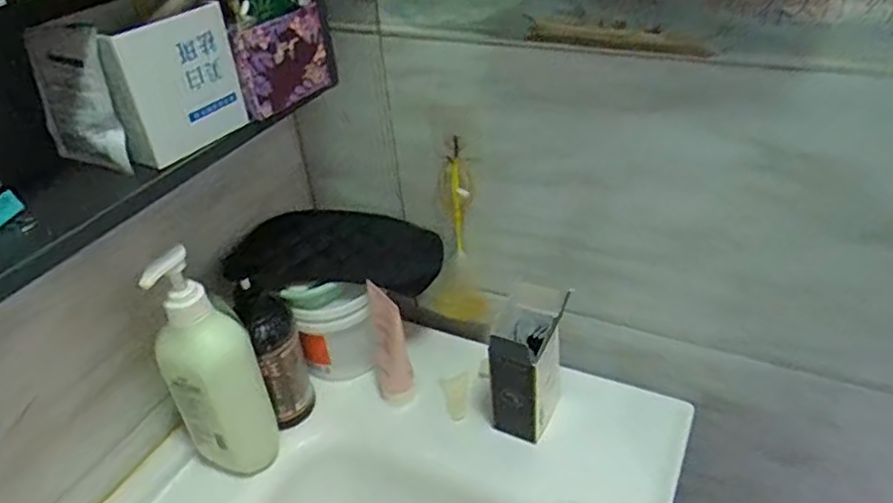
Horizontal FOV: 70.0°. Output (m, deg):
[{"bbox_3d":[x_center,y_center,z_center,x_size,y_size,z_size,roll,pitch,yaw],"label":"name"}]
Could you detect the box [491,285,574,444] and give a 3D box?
[{"bbox_3d":[0.081,0.115,0.657,0.061,0.121,0.081,11,39,22],"label":"box"}]

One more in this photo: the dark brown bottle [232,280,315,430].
[{"bbox_3d":[-0.178,0.104,0.675,0.047,0.179,0.065,-15,37,-12],"label":"dark brown bottle"}]

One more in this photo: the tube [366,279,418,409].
[{"bbox_3d":[-0.061,0.103,0.690,0.038,0.140,0.055,-12,36,-8],"label":"tube"}]

